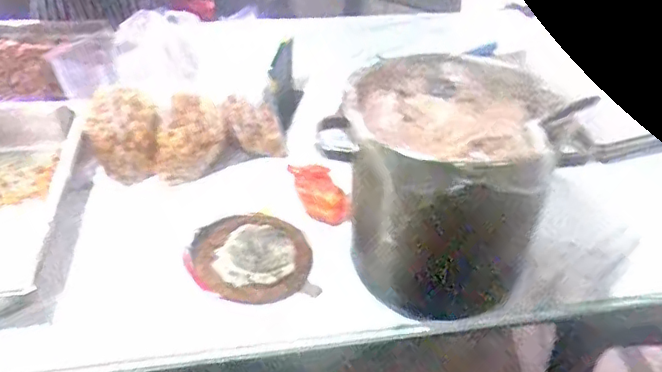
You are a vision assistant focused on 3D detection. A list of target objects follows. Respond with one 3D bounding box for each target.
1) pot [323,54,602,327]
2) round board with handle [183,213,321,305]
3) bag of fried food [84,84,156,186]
[{"bbox_3d":[0.165,-0.001,0.874,0.289,0.299,0.279,4,37,-3],"label":"pot"},{"bbox_3d":[-0.132,0.111,0.946,0.187,0.036,0.184,-5,38,-16],"label":"round board with handle"},{"bbox_3d":[-0.391,-0.099,1.099,0.120,0.128,0.138,-8,39,-19],"label":"bag of fried food"}]

